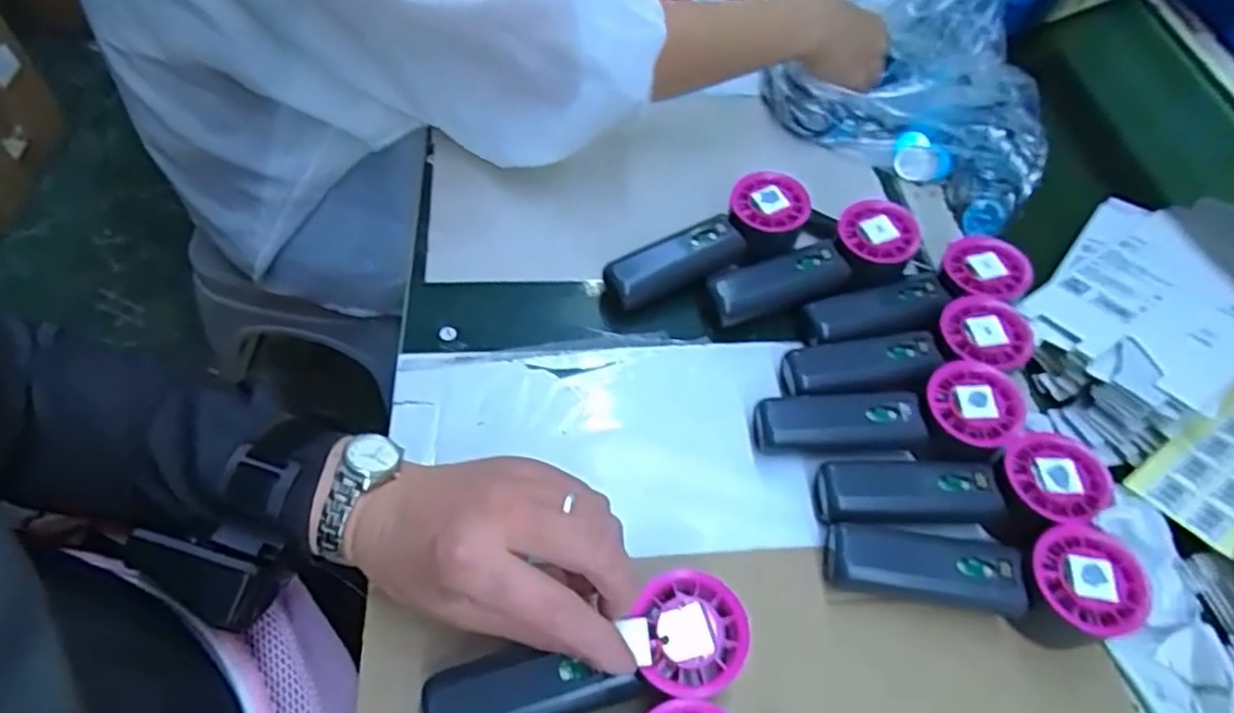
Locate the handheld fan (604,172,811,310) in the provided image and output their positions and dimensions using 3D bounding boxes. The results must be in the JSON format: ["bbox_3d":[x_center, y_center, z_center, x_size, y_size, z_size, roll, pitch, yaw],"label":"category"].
[{"bbox_3d":[0.068,-0.075,0.485,0.150,0.051,0.057,-28,64,-19],"label":"handheld fan"}]

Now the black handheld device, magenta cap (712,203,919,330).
[{"bbox_3d":[0.139,-0.060,0.482,0.151,0.052,0.053,-19,61,-17],"label":"black handheld device, magenta cap"}]

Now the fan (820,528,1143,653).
[{"bbox_3d":[0.199,0.123,0.373,0.154,0.051,0.053,8,57,0],"label":"fan"}]

